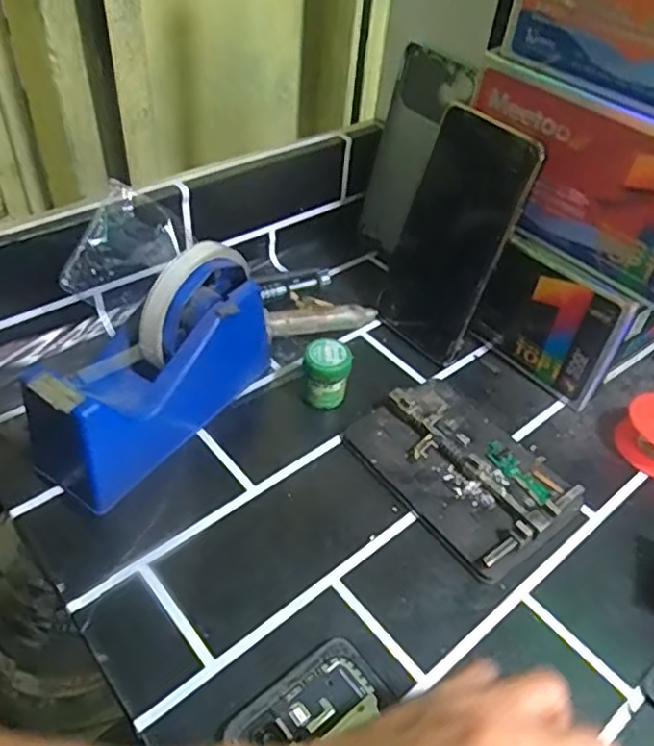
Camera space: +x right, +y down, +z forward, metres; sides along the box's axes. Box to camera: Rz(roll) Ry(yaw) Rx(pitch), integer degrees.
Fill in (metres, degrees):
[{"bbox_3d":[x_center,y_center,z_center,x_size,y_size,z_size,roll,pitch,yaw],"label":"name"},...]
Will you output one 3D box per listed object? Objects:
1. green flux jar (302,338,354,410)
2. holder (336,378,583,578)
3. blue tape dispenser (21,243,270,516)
[{"bbox_3d":[0.000,0.002,0.431,0.031,0.044,0.026,4,46,-1],"label":"green flux jar"},{"bbox_3d":[0.083,0.055,0.401,0.091,0.021,0.128,-27,54,-28],"label":"holder"},{"bbox_3d":[-0.099,-0.007,0.386,0.057,0.099,0.160,32,51,24],"label":"blue tape dispenser"}]

